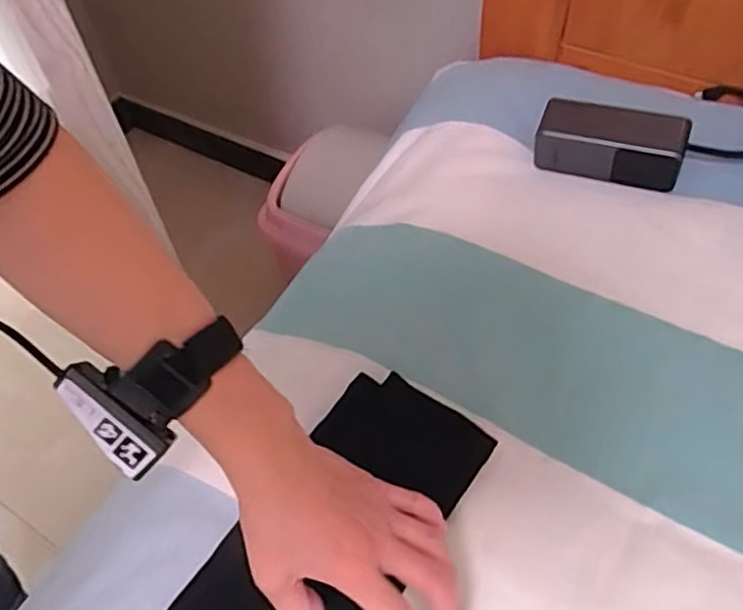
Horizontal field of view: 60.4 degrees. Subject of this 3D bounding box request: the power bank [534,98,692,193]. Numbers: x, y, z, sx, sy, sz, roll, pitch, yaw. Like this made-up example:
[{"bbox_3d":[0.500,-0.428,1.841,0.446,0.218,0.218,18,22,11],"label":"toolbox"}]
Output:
[{"bbox_3d":[0.225,-0.154,0.608,0.134,0.052,0.051,17,56,16],"label":"power bank"}]

